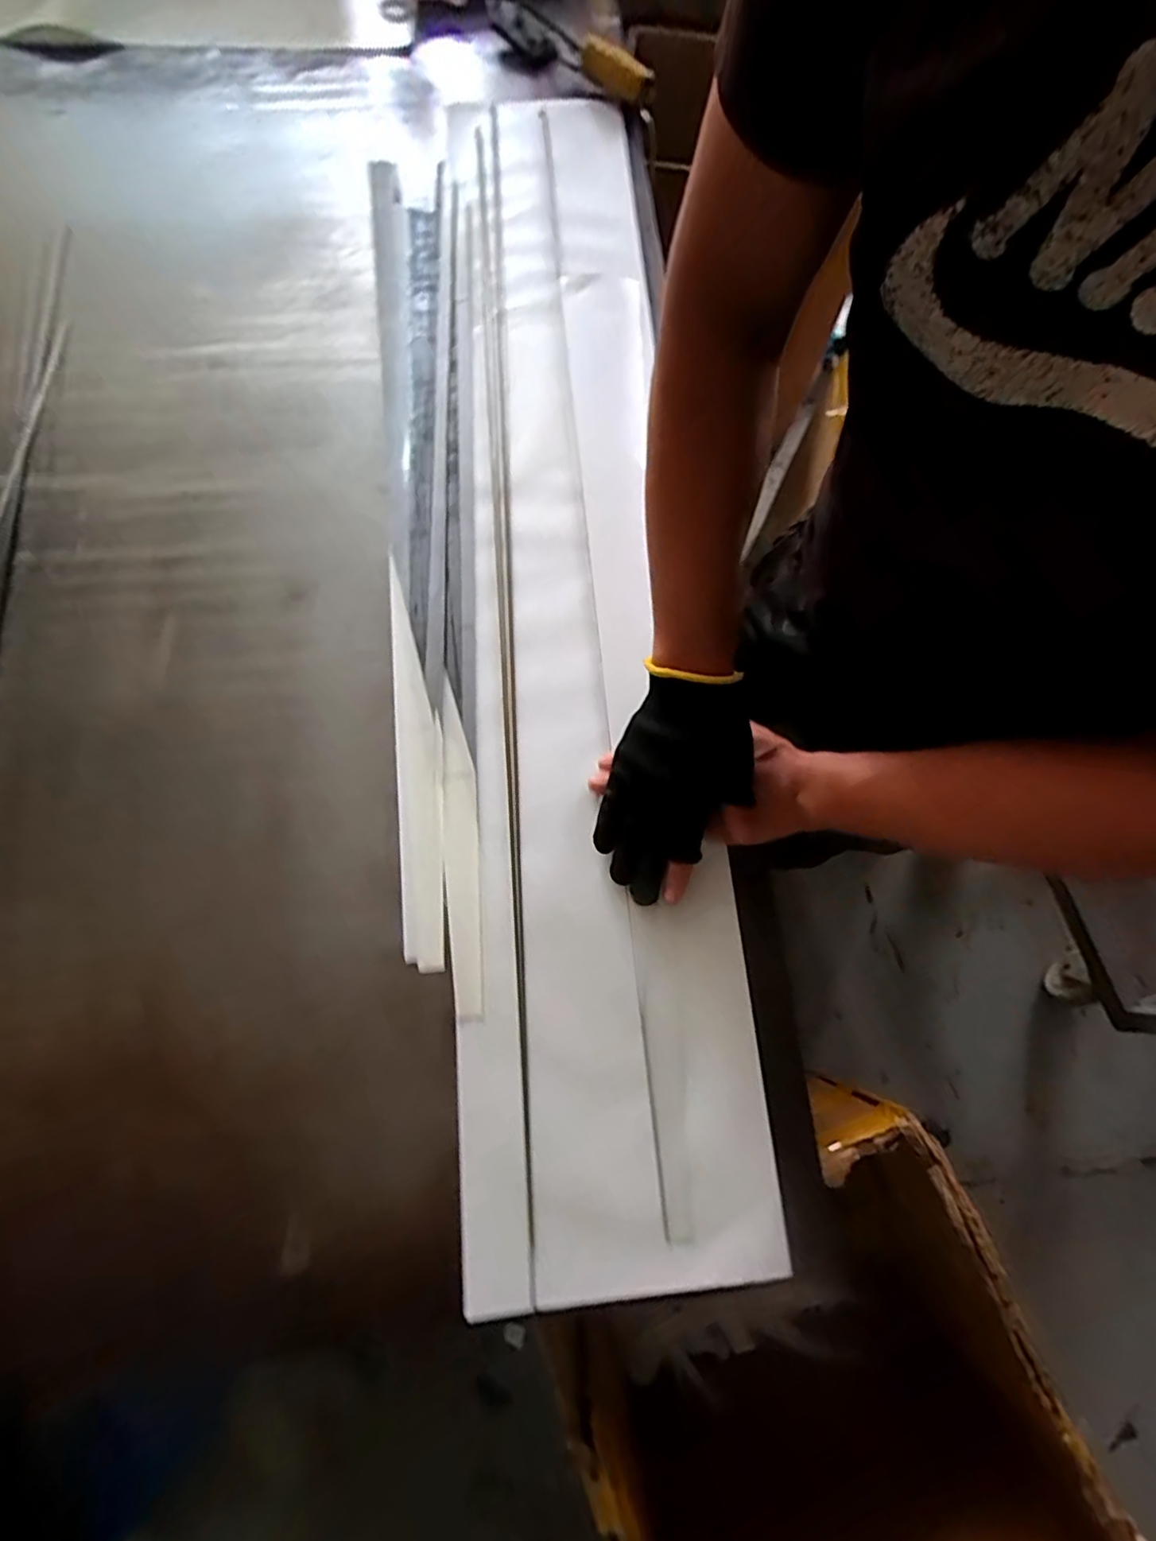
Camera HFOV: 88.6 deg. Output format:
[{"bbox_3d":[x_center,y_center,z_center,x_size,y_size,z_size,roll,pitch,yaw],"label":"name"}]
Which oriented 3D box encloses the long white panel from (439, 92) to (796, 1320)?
[{"bbox_3d":[-0.015,-0.258,0.619,0.237,0.051,1.261,-4,74,-3],"label":"long white panel"}]

